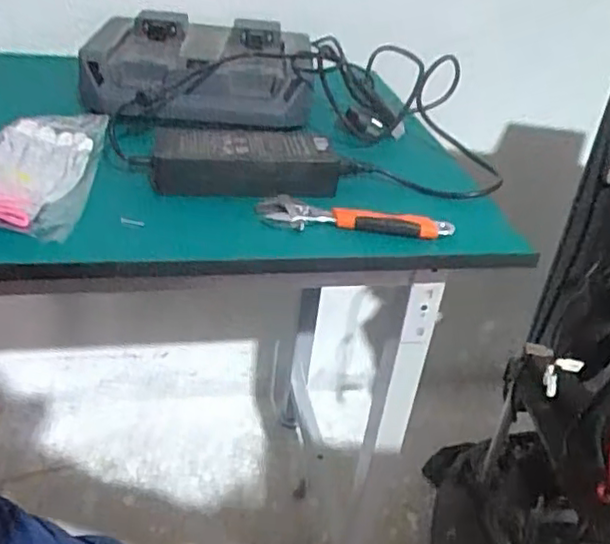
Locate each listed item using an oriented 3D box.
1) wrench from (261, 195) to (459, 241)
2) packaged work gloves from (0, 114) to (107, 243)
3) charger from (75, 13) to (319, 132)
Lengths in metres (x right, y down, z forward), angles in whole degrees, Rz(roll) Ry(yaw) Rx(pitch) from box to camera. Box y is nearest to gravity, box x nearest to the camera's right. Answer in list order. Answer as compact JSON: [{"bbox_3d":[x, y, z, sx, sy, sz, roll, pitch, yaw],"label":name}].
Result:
[{"bbox_3d":[0.047,-0.051,0.627,0.185,0.018,0.040,10,32,7],"label":"wrench"},{"bbox_3d":[-0.262,-0.101,0.633,0.101,0.034,0.214,2,32,-7],"label":"packaged work gloves"},{"bbox_3d":[-0.134,-0.261,0.828,0.272,0.070,0.263,3,32,-5],"label":"charger"}]

